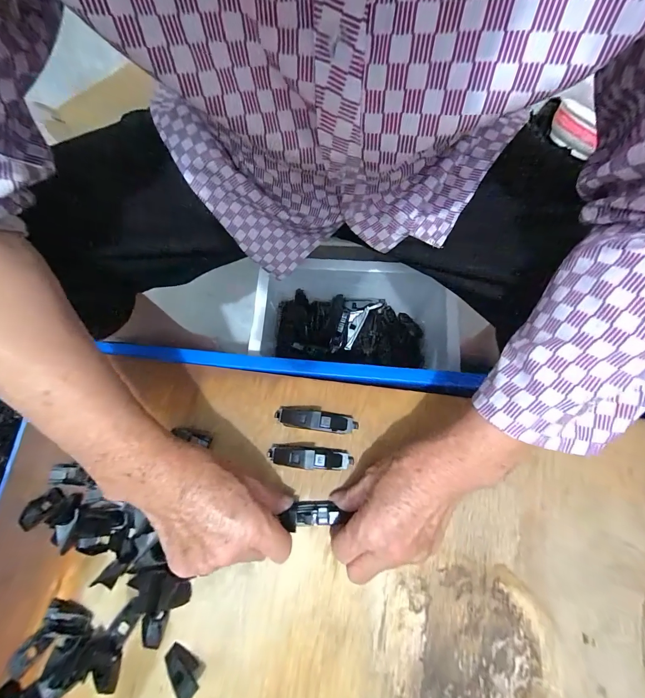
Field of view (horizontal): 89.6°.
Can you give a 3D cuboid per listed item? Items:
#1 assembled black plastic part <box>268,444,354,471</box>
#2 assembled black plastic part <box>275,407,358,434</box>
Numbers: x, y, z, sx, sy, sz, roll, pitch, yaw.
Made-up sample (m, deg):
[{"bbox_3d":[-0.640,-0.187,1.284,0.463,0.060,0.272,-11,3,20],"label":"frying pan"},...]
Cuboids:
[{"bbox_3d":[-0.012,0.106,0.318,0.083,0.022,0.021,2,73,2],"label":"assembled black plastic part"},{"bbox_3d":[-0.007,0.073,0.329,0.083,0.021,0.018,7,74,4],"label":"assembled black plastic part"}]

